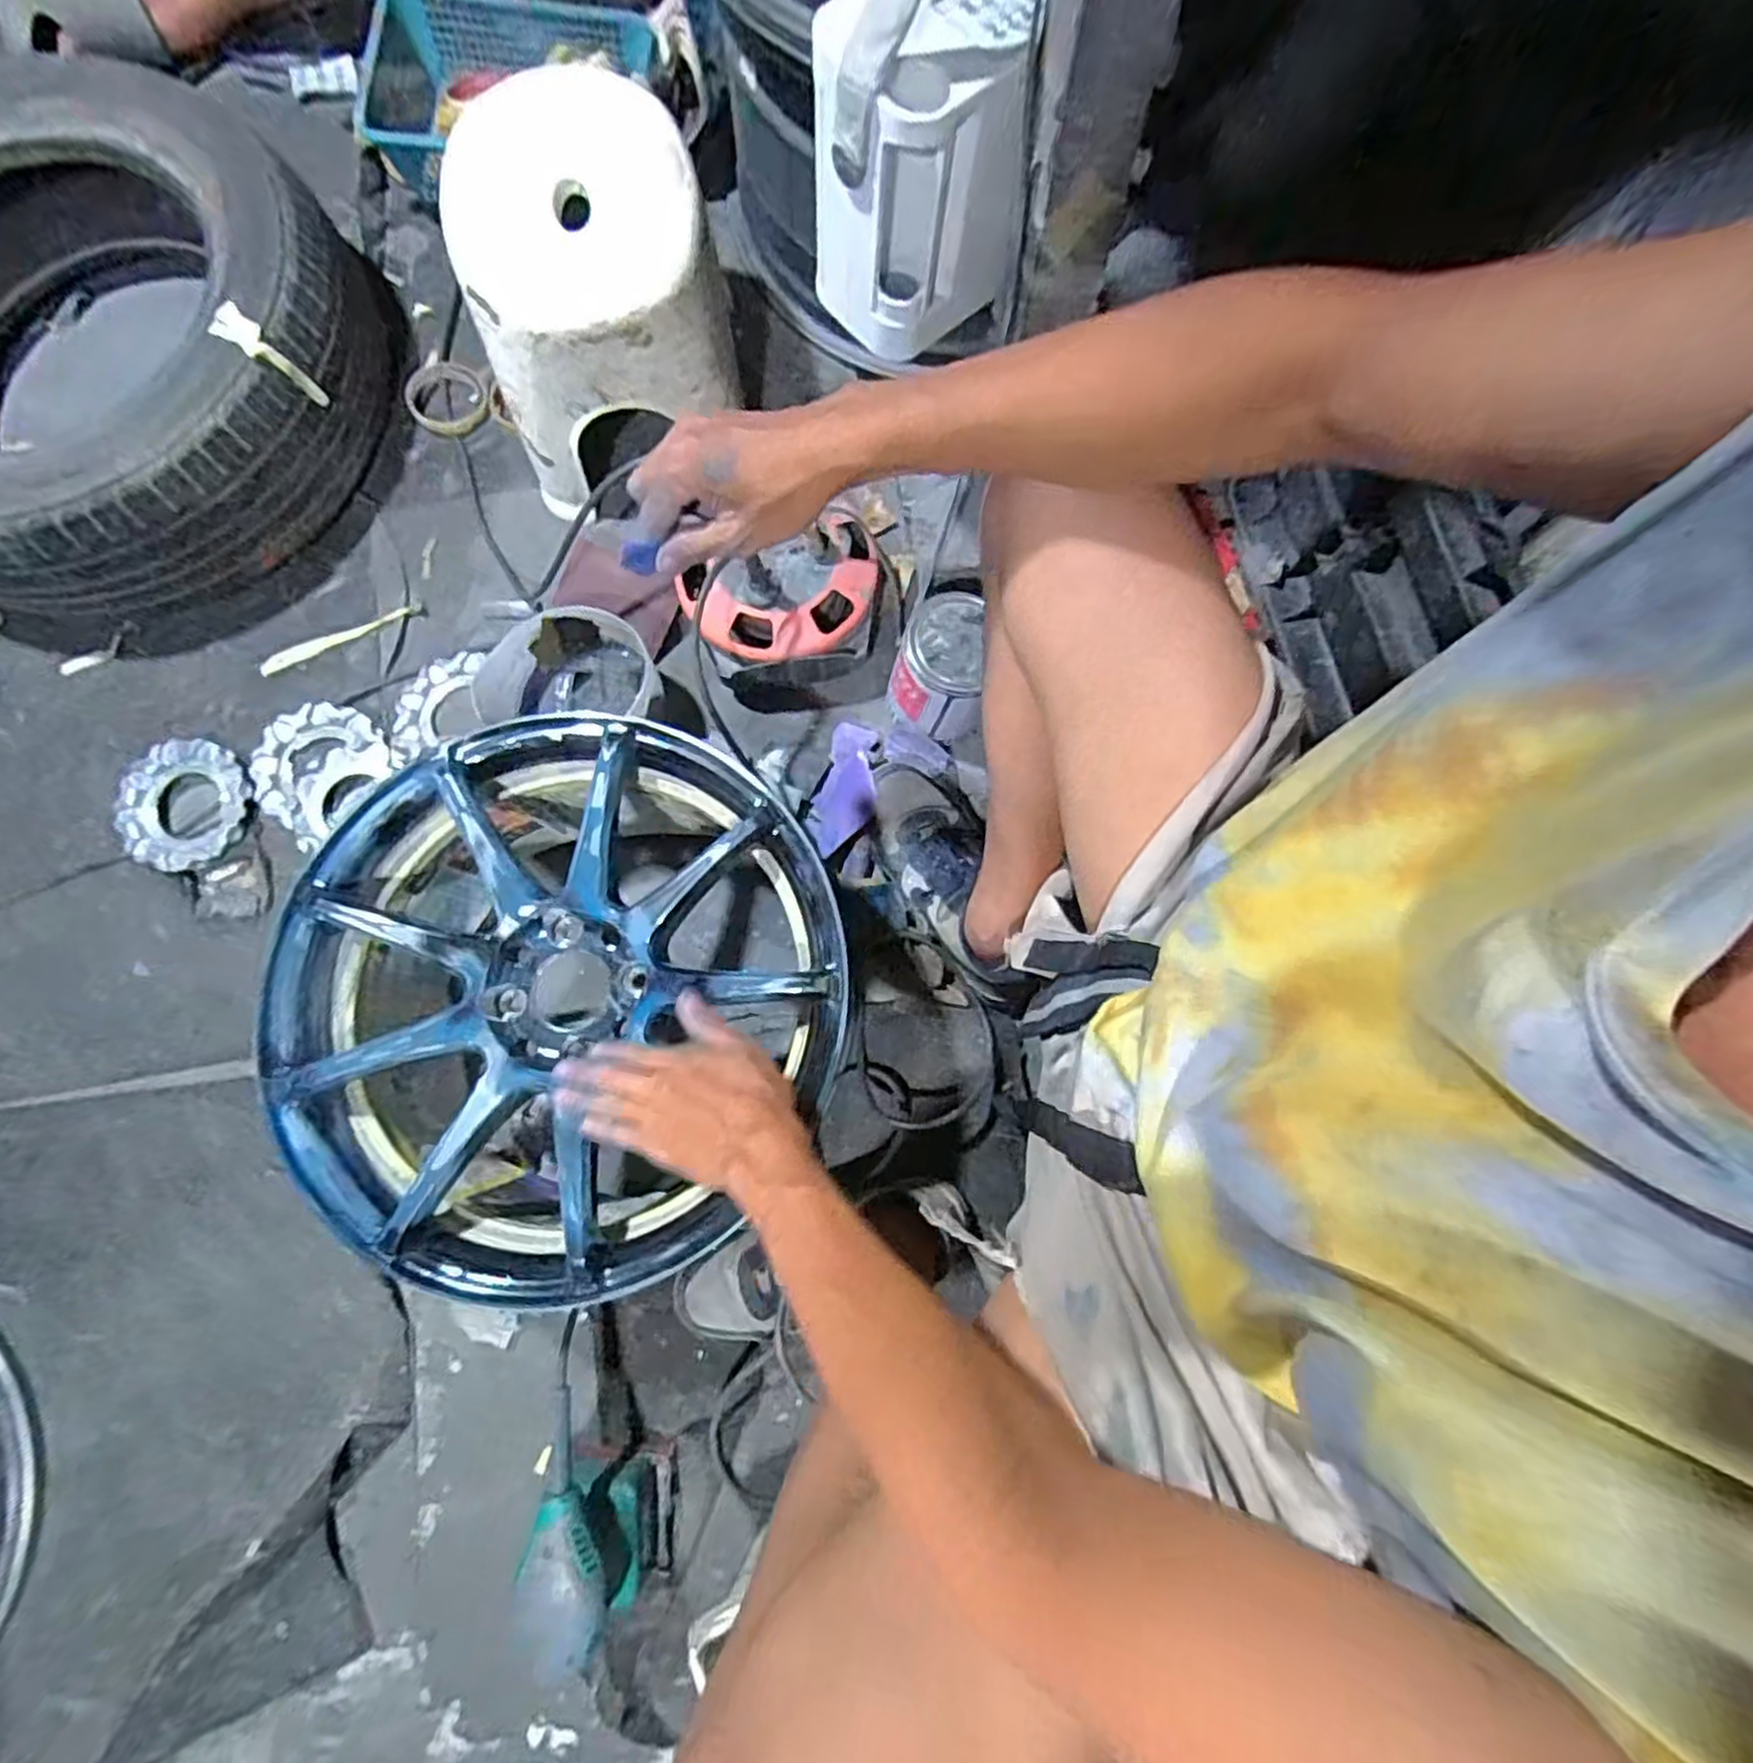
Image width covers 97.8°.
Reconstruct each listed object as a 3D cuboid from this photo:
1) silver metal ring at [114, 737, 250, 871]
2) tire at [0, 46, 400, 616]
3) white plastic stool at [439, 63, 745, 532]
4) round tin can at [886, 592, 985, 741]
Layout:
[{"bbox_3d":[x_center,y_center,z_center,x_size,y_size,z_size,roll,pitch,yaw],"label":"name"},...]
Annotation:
[{"bbox_3d":[-0.727,-0.081,0.799,0.126,0.018,0.134,0,79,-1],"label":"silver metal ring"},{"bbox_3d":[-0.784,-0.528,0.790,0.538,0.176,0.453,-43,83,-8],"label":"tire"},{"bbox_3d":[-0.265,-0.562,0.755,0.220,0.219,0.242,-10,80,-3],"label":"white plastic stool"},{"bbox_3d":[0.059,-0.213,0.772,0.087,0.111,0.101,-2,79,-1],"label":"round tin can"}]

